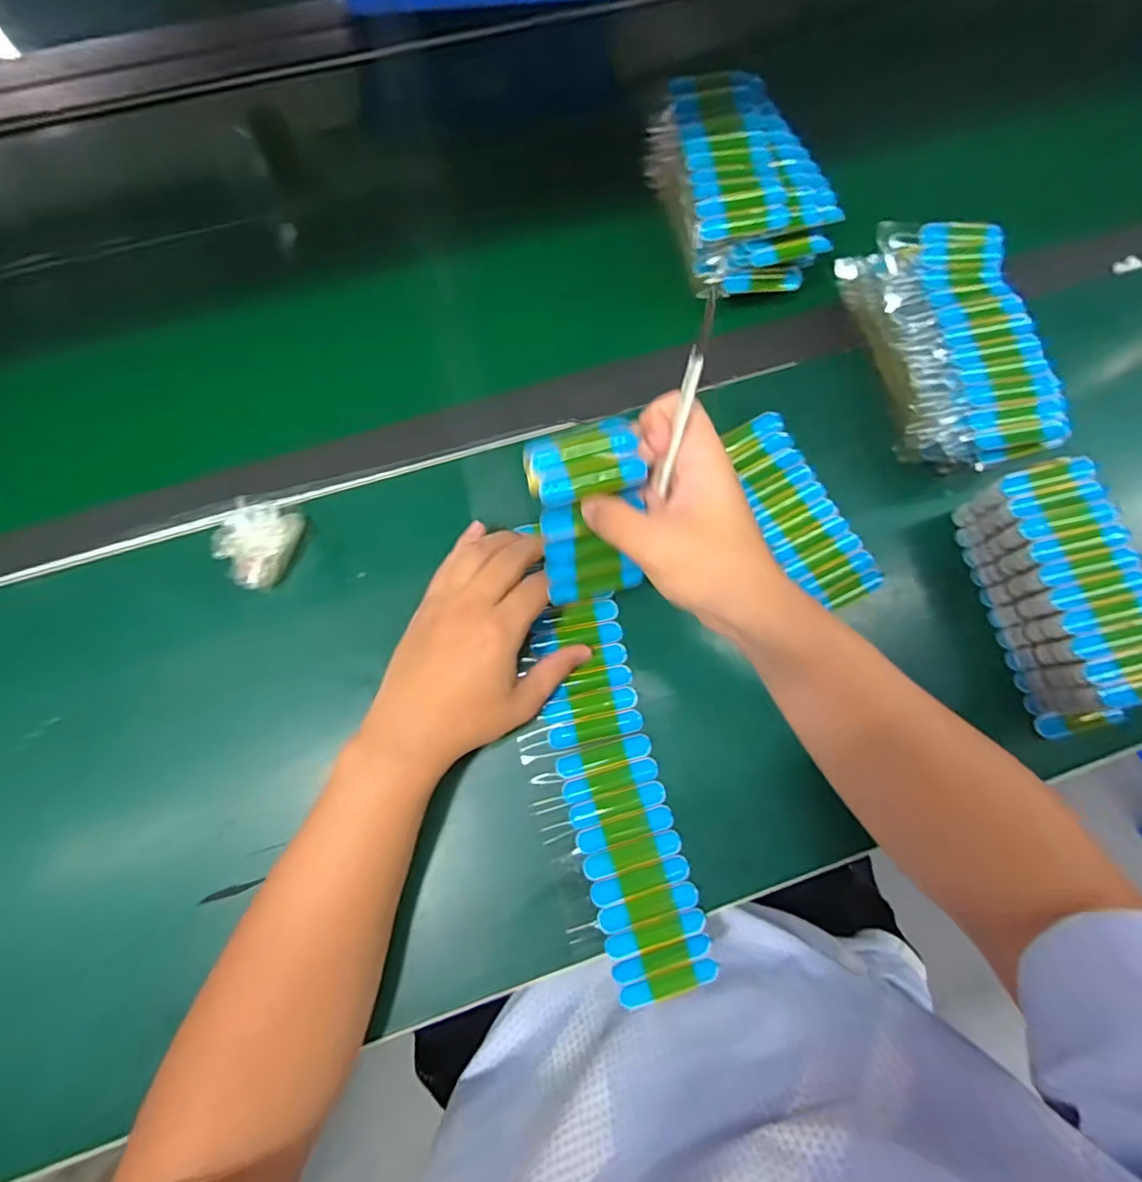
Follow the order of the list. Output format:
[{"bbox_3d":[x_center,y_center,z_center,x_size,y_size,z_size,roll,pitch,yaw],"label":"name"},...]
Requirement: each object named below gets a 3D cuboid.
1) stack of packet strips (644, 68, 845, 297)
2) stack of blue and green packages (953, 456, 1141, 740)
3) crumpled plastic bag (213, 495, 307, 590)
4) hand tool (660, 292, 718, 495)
[{"bbox_3d":[0.128,-0.319,0.466,0.119,0.072,0.173,-10,74,-5],"label":"stack of packet strips"},{"bbox_3d":[0.330,0.005,0.388,0.060,0.066,0.169,-12,74,-6],"label":"stack of blue and green packages"},{"bbox_3d":[-0.219,-0.033,0.403,0.053,0.028,0.059,17,73,3],"label":"crumpled plastic bag"},{"bbox_3d":[0.058,-0.097,0.292,0.007,0.013,0.097,13,112,2],"label":"hand tool"}]

